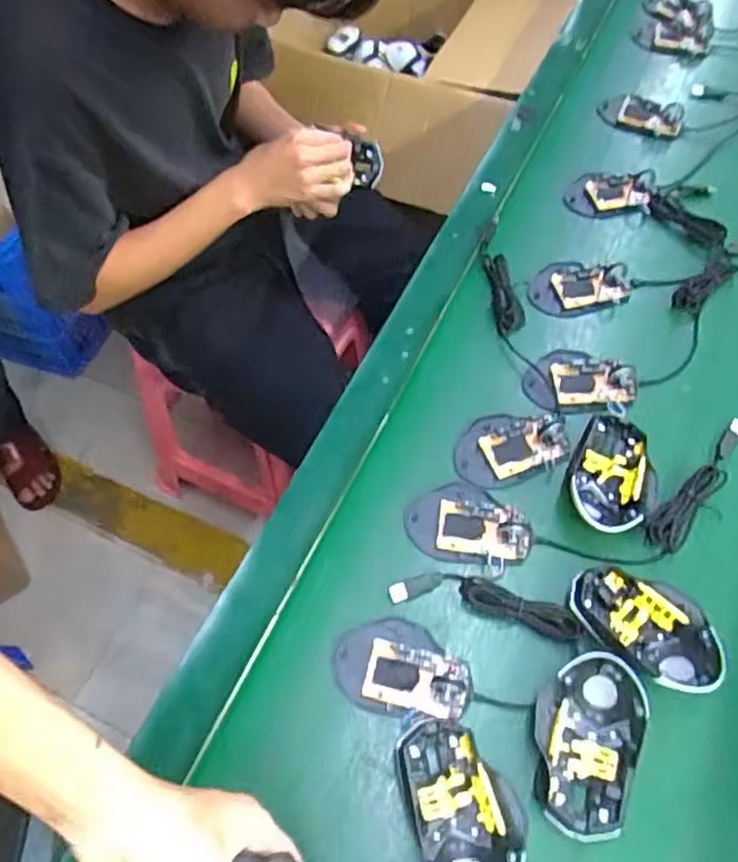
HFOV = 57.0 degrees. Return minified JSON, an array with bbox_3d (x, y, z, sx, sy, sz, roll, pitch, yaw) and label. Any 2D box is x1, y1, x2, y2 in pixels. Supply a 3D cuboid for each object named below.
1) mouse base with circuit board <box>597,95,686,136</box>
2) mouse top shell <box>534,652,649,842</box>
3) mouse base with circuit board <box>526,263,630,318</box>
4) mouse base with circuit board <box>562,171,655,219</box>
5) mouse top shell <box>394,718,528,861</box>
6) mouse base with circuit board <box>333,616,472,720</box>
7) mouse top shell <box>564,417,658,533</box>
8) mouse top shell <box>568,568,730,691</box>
[{"bbox_3d":[0.358,-0.417,0.896,0.105,0.015,0.057,20,62,14],"label":"mouse base with circuit board"},{"bbox_3d":[0.159,0.230,0.504,0.071,0.037,0.121,18,62,13],"label":"mouse top shell"},{"bbox_3d":[0.229,-0.159,0.739,0.106,0.024,0.063,-4,59,1],"label":"mouse base with circuit board"},{"bbox_3d":[0.289,-0.286,0.814,0.103,0.016,0.055,-1,59,2],"label":"mouse base with circuit board"},{"bbox_3d":[0.066,0.269,0.485,0.073,0.036,0.122,-17,60,-7],"label":"mouse top shell"},{"bbox_3d":[0.027,0.188,0.544,0.108,0.017,0.072,2,60,4],"label":"mouse base with circuit board"},{"bbox_3d":[0.221,0.039,0.617,0.075,0.032,0.116,20,63,14],"label":"mouse top shell"},{"bbox_3d":[0.222,0.156,0.549,0.119,0.030,0.071,37,68,21],"label":"mouse top shell"}]

